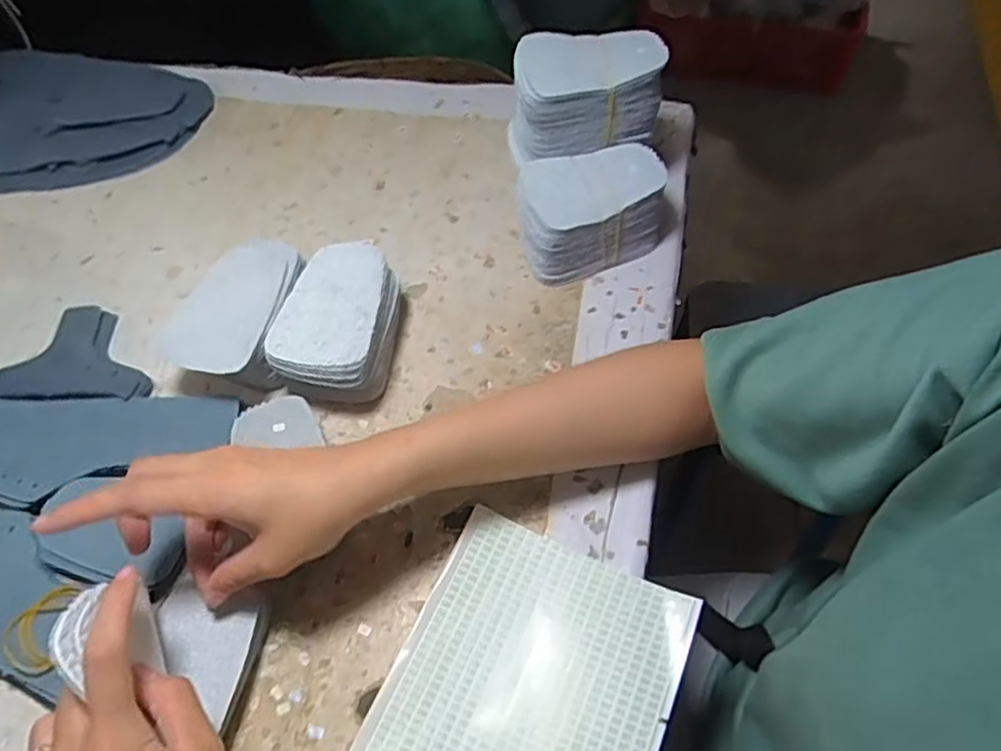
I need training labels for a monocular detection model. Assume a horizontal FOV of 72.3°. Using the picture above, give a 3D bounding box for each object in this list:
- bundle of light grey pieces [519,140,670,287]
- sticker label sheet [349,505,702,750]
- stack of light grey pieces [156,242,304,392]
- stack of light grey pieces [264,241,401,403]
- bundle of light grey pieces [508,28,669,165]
[{"bbox_3d":[0.069,-0.120,0.514,0.110,0.063,0.072,-11,57,-3],"label":"bundle of light grey pieces"},{"bbox_3d":[0.006,0.184,0.357,0.140,0.009,0.203,22,61,13],"label":"sticker label sheet"},{"bbox_3d":[-0.174,-0.037,0.482,0.079,0.059,0.107,13,60,12],"label":"stack of light grey pieces"},{"bbox_3d":[-0.107,-0.032,0.475,0.069,0.058,0.108,10,59,10],"label":"stack of light grey pieces"},{"bbox_3d":[0.062,-0.207,0.507,0.110,0.060,0.071,0,58,4],"label":"bundle of light grey pieces"}]

